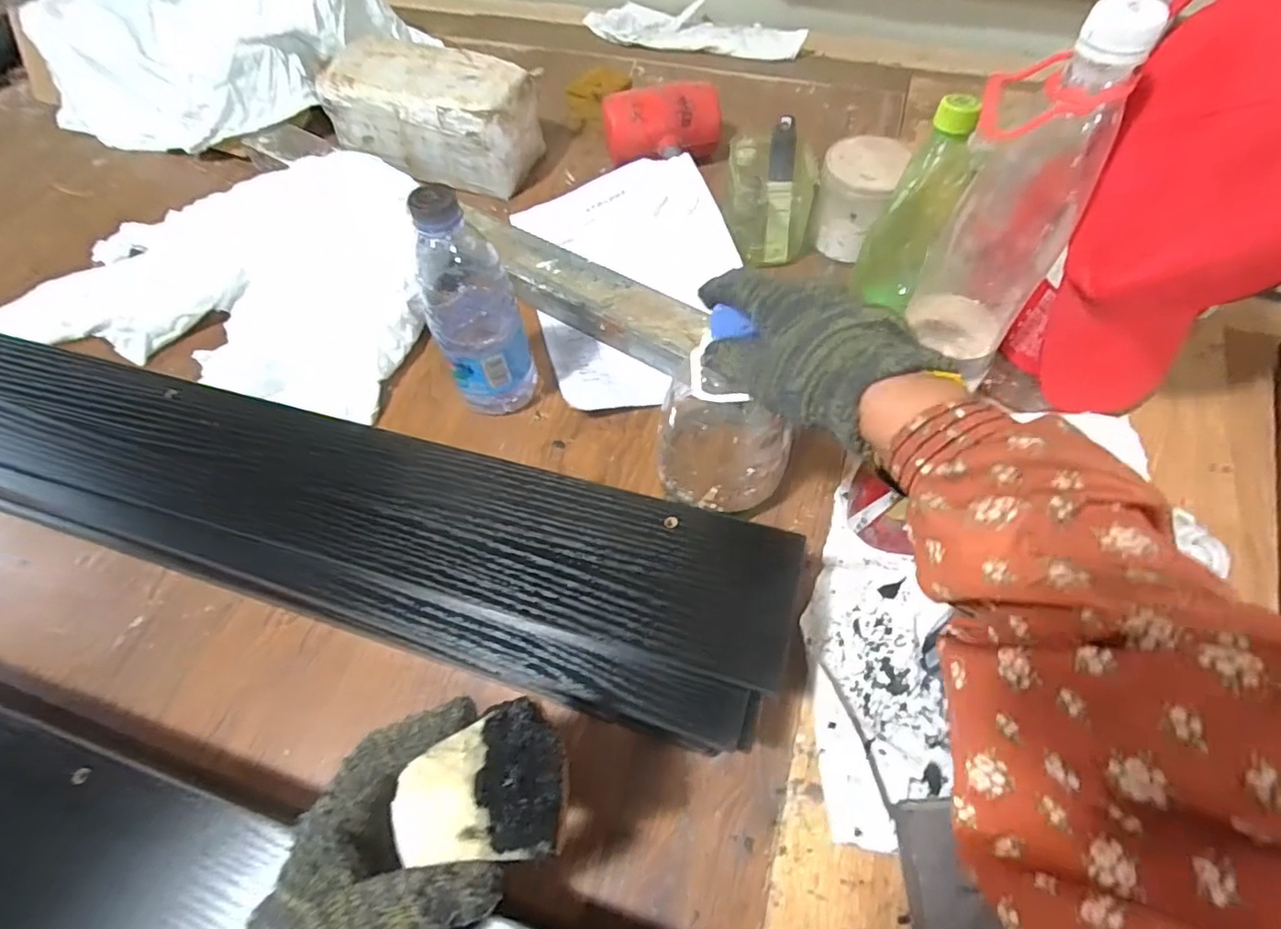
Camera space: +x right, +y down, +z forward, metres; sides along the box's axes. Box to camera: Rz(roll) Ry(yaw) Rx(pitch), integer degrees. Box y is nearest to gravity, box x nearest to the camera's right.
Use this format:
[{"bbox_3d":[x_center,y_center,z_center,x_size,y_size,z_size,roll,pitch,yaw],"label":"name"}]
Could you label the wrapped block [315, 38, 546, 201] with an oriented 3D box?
[{"bbox_3d":[-0.232,-0.393,0.676,0.212,0.113,0.103,15,62,11],"label":"wrapped block"}]

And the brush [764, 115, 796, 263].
[{"bbox_3d":[0.139,-0.271,0.588,0.024,0.130,0.013,2,16,4],"label":"brush"}]

